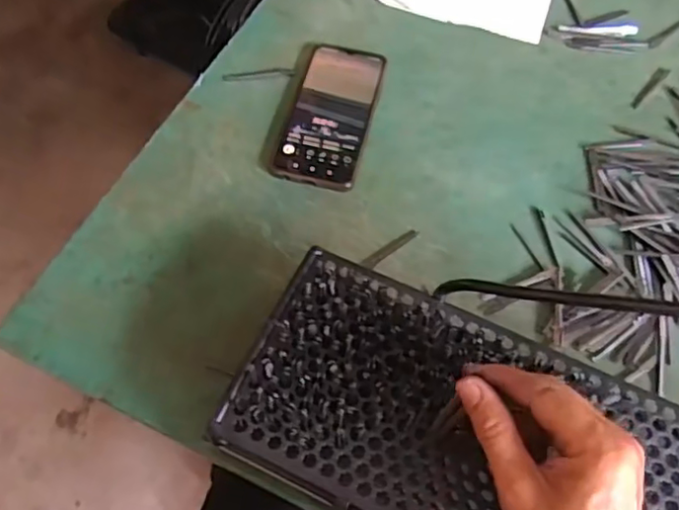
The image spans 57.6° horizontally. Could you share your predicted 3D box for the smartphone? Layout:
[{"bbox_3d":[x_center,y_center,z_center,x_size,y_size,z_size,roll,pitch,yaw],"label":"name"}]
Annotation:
[{"bbox_3d":[-0.007,-0.132,0.576,0.074,0.010,0.161,12,62,6],"label":"smartphone"}]

